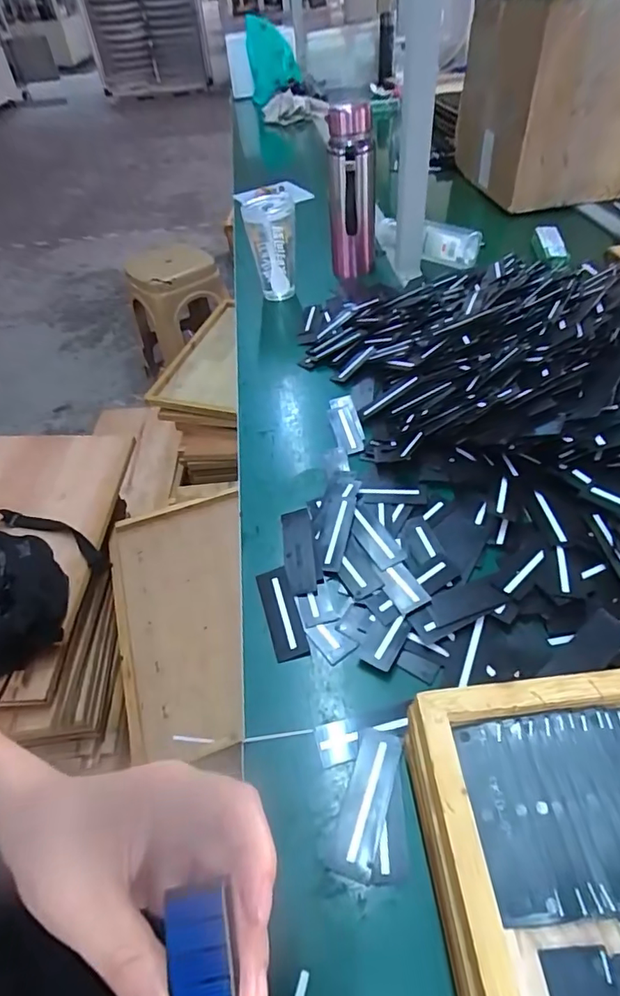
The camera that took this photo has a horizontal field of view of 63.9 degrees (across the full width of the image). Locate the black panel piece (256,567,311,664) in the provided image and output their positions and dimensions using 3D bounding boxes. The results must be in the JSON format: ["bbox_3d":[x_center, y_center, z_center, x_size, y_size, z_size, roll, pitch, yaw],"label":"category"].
[{"bbox_3d":[-0.026,0.106,0.458,0.029,0.008,0.092,-15,48,-8],"label":"black panel piece"}]

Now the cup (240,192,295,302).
[{"bbox_3d":[-0.061,-0.407,0.832,0.078,0.158,0.076,-3,47,3],"label":"cup"}]

